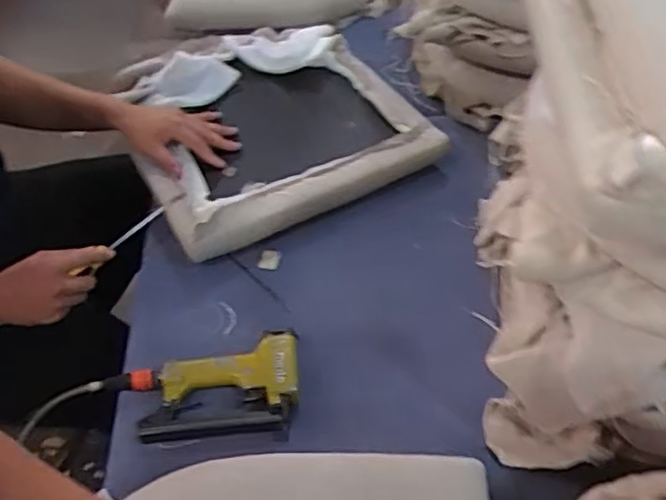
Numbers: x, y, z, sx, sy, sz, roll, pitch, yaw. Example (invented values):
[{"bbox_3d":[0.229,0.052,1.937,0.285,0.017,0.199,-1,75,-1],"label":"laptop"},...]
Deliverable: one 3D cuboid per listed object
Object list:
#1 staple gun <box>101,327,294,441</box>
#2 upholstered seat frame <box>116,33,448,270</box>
[{"bbox_3d":[-0.165,0.184,0.850,0.248,0.057,0.131,-5,48,-3],"label":"staple gun"},{"bbox_3d":[-0.127,-0.236,1.173,0.464,0.074,0.478,-22,51,-18],"label":"upholstered seat frame"}]

